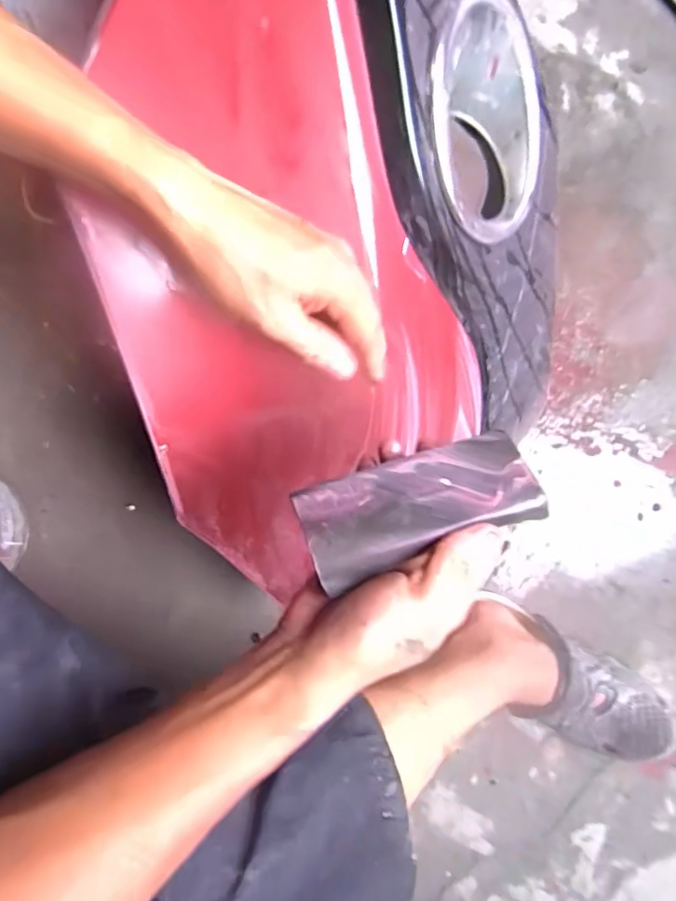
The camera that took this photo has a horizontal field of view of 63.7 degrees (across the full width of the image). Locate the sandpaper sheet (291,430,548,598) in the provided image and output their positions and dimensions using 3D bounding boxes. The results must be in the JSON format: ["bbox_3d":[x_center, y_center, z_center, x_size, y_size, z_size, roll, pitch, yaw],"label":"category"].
[{"bbox_3d":[0.047,0.031,0.316,0.134,0.010,0.059,-17,61,-7],"label":"sandpaper sheet"}]

